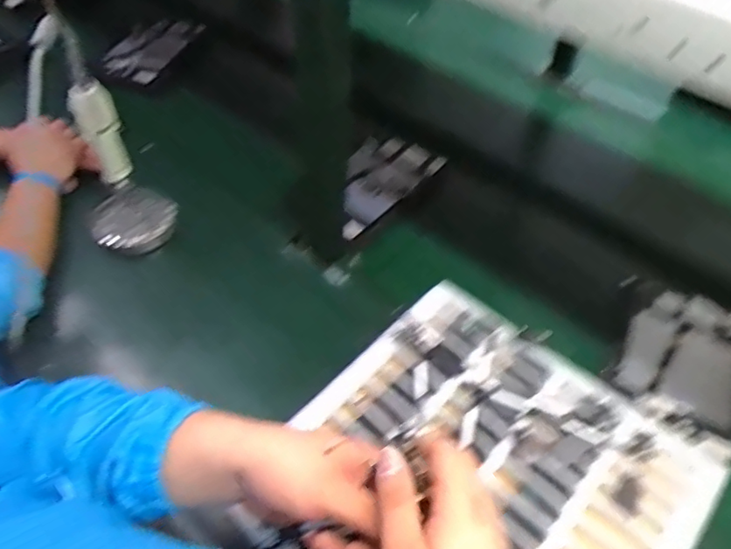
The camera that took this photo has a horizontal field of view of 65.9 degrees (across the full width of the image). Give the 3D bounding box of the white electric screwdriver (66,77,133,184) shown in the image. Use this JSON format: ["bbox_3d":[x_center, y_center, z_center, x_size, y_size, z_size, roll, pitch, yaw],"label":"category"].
[{"bbox_3d":[-0.350,-0.181,0.755,0.045,0.157,0.045,-9,52,-13],"label":"white electric screwdriver"}]

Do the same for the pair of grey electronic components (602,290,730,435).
[{"bbox_3d":[0.419,0.095,0.742,0.151,0.022,0.212,26,53,15],"label":"pair of grey electronic components"}]

